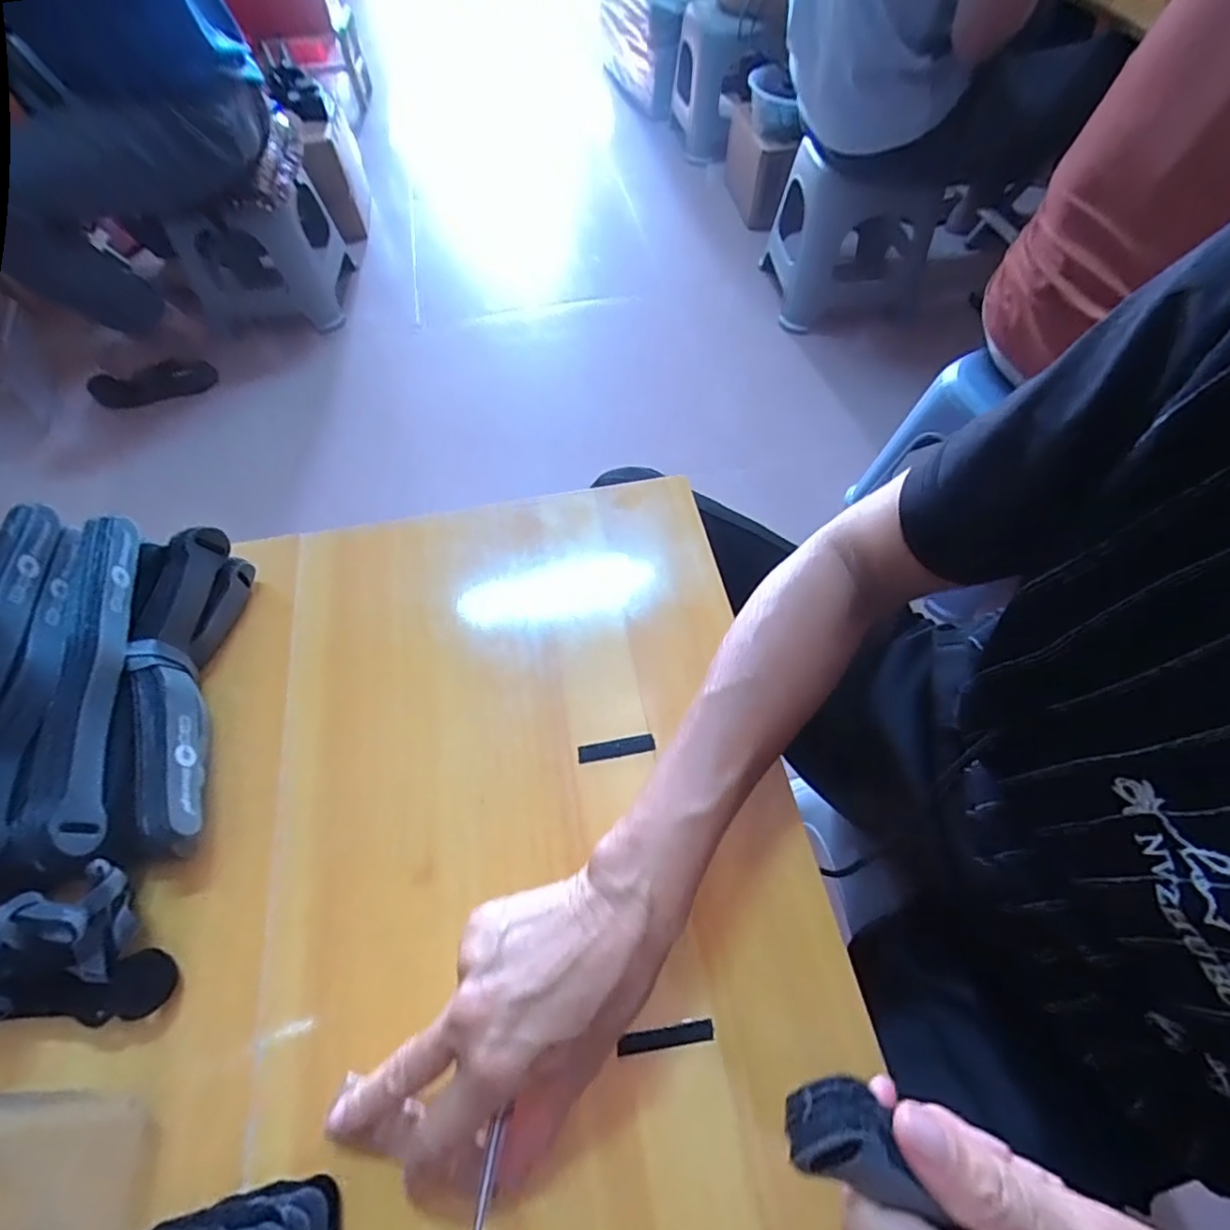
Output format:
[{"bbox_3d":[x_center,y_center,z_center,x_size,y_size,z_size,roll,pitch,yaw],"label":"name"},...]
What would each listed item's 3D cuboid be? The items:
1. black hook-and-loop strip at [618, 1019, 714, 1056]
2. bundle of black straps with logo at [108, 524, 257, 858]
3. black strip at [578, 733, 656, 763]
[{"bbox_3d":[0.025,0.206,0.287,0.047,0.004,0.008,-7,60,-4],"label":"black hook-and-loop strip"},{"bbox_3d":[-0.264,0.042,0.357,0.048,0.054,0.196,-8,60,-5],"label":"bundle of black straps with logo"},{"bbox_3d":[0.001,0.081,0.361,0.047,0.004,0.011,-9,60,-5],"label":"black strip"}]

